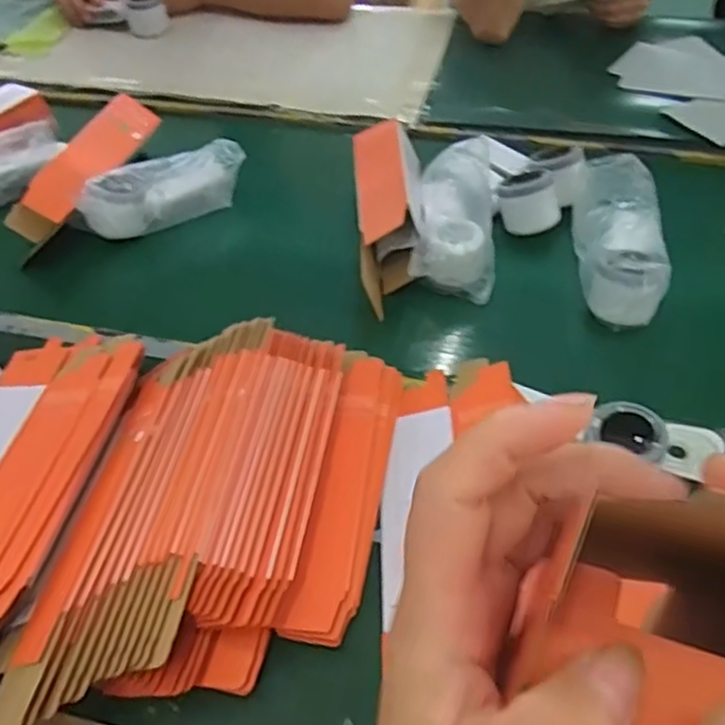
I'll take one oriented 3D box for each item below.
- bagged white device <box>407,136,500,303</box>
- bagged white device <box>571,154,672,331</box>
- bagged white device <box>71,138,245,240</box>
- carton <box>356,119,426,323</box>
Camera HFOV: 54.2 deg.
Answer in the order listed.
[{"bbox_3d":[0.100,-0.153,0.742,0.079,0.064,0.187,5,51,7],"label":"bagged white device"},{"bbox_3d":[0.252,-0.121,0.701,0.073,0.073,0.196,4,51,6],"label":"bagged white device"},{"bbox_3d":[-0.222,-0.192,0.787,0.189,0.070,0.066,-24,53,-16],"label":"bagged white device"},{"bbox_3d":[0.030,-0.155,0.732,0.068,0.076,0.214,-3,50,0],"label":"carton"}]

